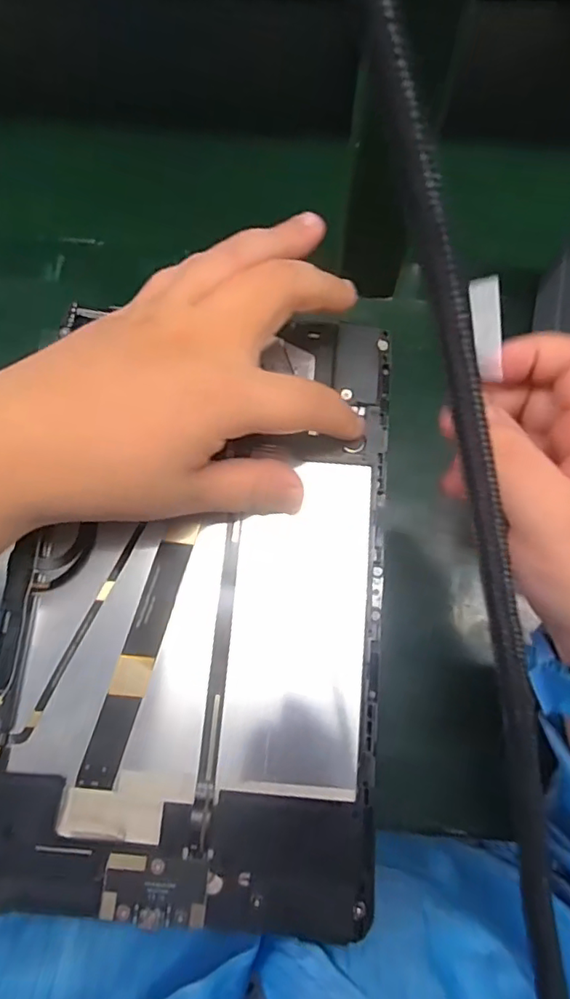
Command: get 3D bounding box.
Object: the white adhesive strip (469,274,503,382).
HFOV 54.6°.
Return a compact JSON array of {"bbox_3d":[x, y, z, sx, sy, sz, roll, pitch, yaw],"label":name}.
[{"bbox_3d":[0.075,-0.063,0.205,0.009,0.006,0.036,-10,106,-1],"label":"white adhesive strip"}]

